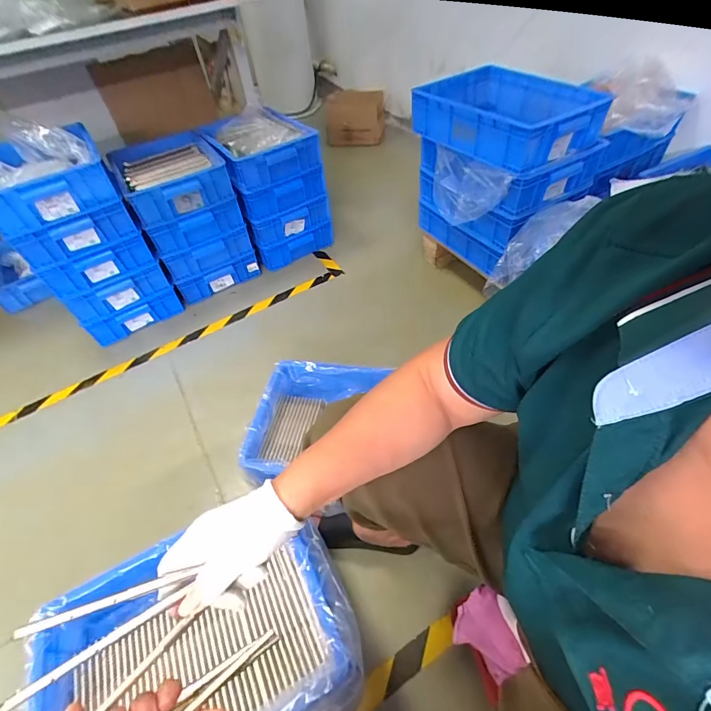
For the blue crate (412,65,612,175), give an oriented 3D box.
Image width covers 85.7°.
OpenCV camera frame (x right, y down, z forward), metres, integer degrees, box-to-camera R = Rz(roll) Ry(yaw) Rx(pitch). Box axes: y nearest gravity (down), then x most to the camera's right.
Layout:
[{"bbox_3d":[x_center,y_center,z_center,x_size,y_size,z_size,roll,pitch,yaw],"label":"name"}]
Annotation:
[{"bbox_3d":[0.393,-0.643,1.024,0.347,0.125,0.398,-25,51,-15],"label":"blue crate"}]

